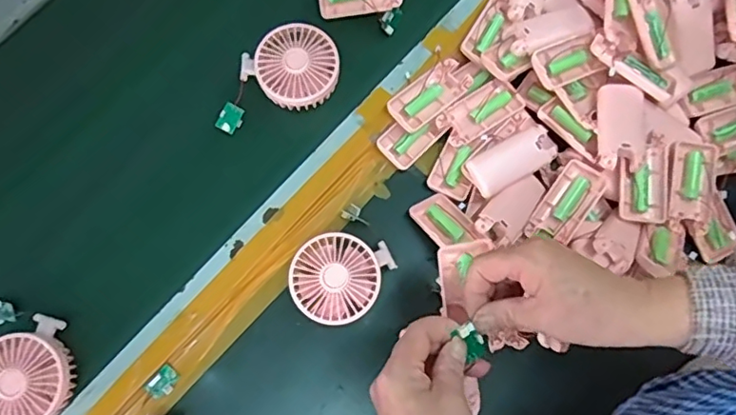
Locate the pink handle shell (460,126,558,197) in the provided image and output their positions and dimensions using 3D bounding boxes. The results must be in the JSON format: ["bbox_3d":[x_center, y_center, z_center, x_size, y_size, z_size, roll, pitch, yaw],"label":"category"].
[{"bbox_3d":[0.151,-0.051,0.581,0.101,0.023,0.043,-32,80,-6],"label":"pink handle shell"}]

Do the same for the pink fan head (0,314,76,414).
[{"bbox_3d":[-0.328,0.156,0.533,0.085,0.033,0.097,-8,78,-1],"label":"pink fan head"}]

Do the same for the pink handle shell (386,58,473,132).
[{"bbox_3d":[0.067,-0.121,0.607,0.093,0.013,0.044,-41,81,-8],"label":"pink handle shell"}]

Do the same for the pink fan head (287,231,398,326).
[{"bbox_3d":[-0.028,0.069,0.564,0.091,0.046,0.093,27,79,4],"label":"pink fan head"}]

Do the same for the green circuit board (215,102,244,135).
[{"bbox_3d":[-0.149,-0.096,0.615,0.025,0.004,0.031,31,82,-15],"label":"green circuit board"}]

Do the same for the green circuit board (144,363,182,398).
[{"bbox_3d":[-0.199,0.170,0.551,0.024,0.006,0.030,40,81,8],"label":"green circuit board"}]

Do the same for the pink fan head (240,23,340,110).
[{"bbox_3d":[-0.078,-0.145,0.613,0.094,0.047,0.086,0,78,0],"label":"pink fan head"}]

